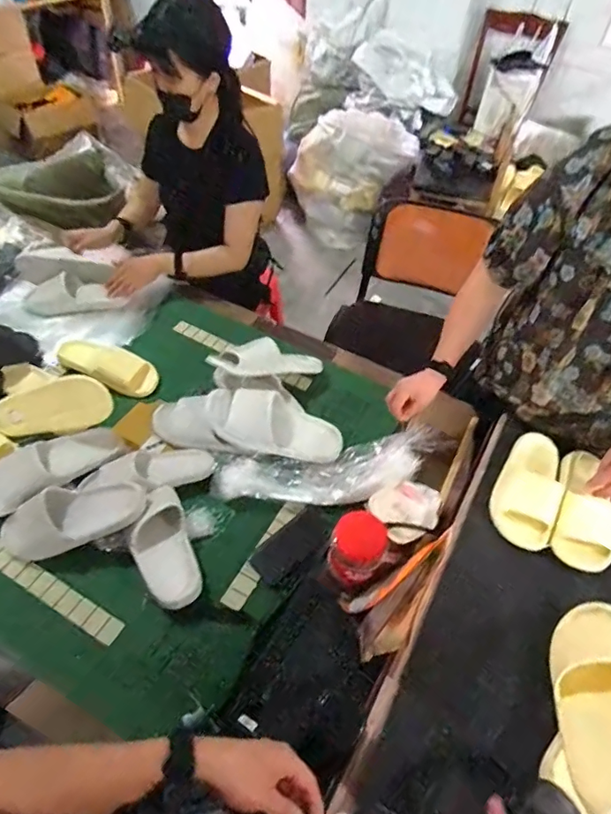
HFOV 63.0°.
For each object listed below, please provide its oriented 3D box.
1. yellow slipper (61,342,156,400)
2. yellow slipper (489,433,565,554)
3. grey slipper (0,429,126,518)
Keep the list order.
[{"bbox_3d":[-0.459,-0.098,1.187,0.228,0.062,0.128,20,51,13],"label":"yellow slipper"},{"bbox_3d":[0.418,0.146,0.927,0.110,0.056,0.231,25,52,16],"label":"yellow slipper"},{"bbox_3d":[-0.506,0.107,0.979,0.280,0.058,0.118,-30,58,-26],"label":"grey slipper"}]

